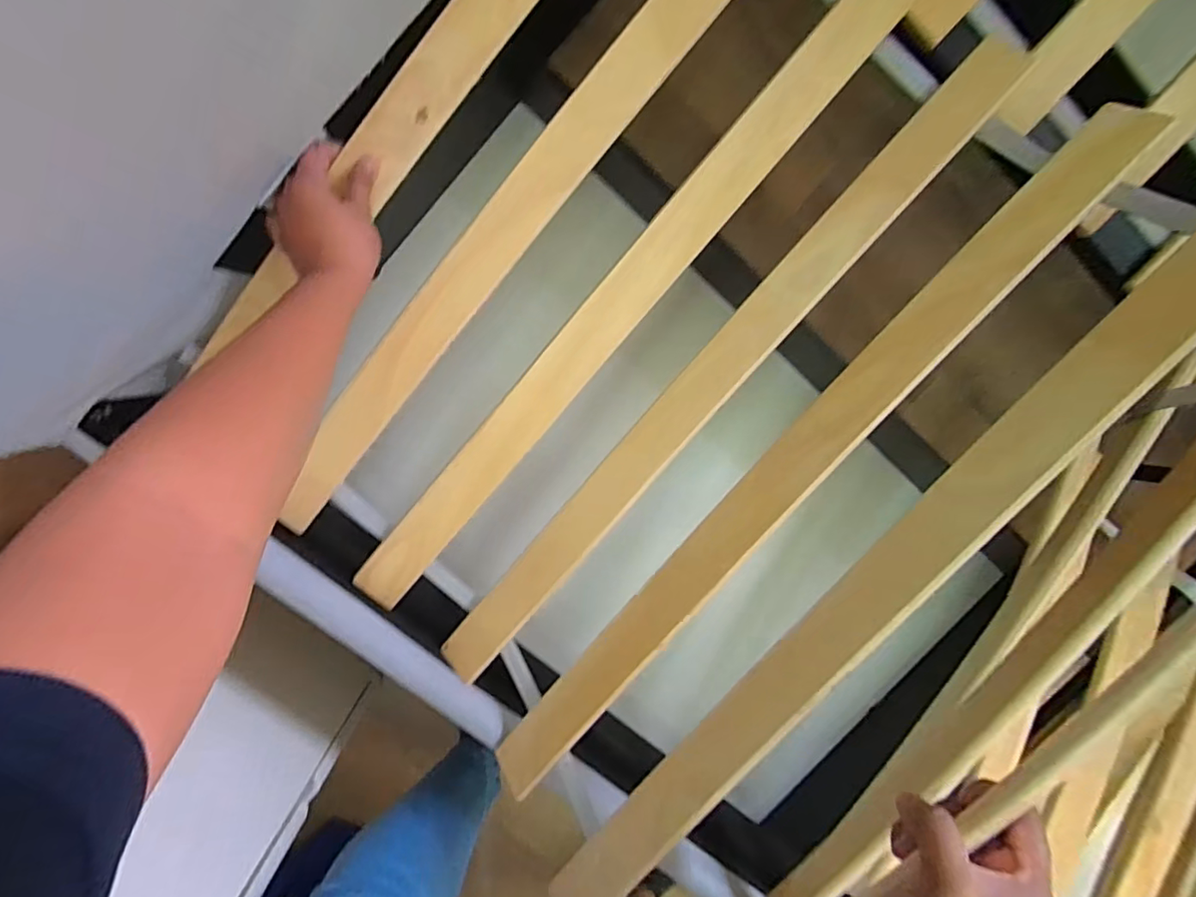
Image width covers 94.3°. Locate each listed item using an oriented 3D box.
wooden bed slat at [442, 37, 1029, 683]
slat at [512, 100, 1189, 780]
[{"bbox_3d":[0.092,-0.042,0.507,0.053,0.013,0.718,45,101,17],"label":"wooden bed slat"},{"bbox_3d":[0.153,0.037,0.458,0.715,0.054,0.014,-50,142,11],"label":"slat"}]

